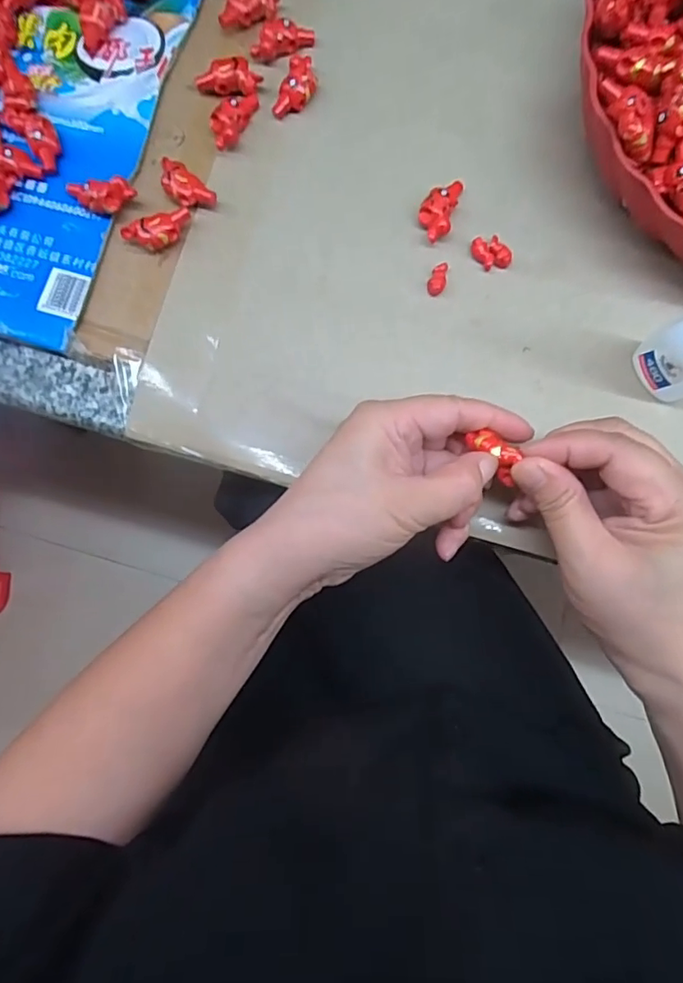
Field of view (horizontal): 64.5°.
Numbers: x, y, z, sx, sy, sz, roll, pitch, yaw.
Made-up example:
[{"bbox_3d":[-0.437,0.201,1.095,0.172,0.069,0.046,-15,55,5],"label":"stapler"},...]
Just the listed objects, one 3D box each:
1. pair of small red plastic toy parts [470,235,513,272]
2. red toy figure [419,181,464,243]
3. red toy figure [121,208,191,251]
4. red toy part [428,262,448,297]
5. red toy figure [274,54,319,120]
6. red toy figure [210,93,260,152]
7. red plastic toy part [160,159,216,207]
[{"bbox_3d":[0.083,-0.132,0.299,0.017,0.006,0.021,-34,83,-4],"label":"pair of small red plastic toy parts"},{"bbox_3d":[0.054,-0.158,0.300,0.019,0.012,0.039,18,82,3],"label":"red toy figure"},{"bbox_3d":[-0.102,-0.145,0.303,0.038,0.014,0.015,-16,82,-2],"label":"red toy figure"},{"bbox_3d":[0.053,-0.117,0.297,0.010,0.005,0.018,23,83,4],"label":"red toy part"},{"bbox_3d":[-0.026,-0.235,0.315,0.019,0.011,0.034,24,83,4],"label":"red toy figure"},{"bbox_3d":[-0.064,-0.217,0.314,0.018,0.015,0.040,21,83,4],"label":"red toy figure"},{"bbox_3d":[-0.090,-0.172,0.308,0.036,0.013,0.018,43,84,6],"label":"red plastic toy part"}]

